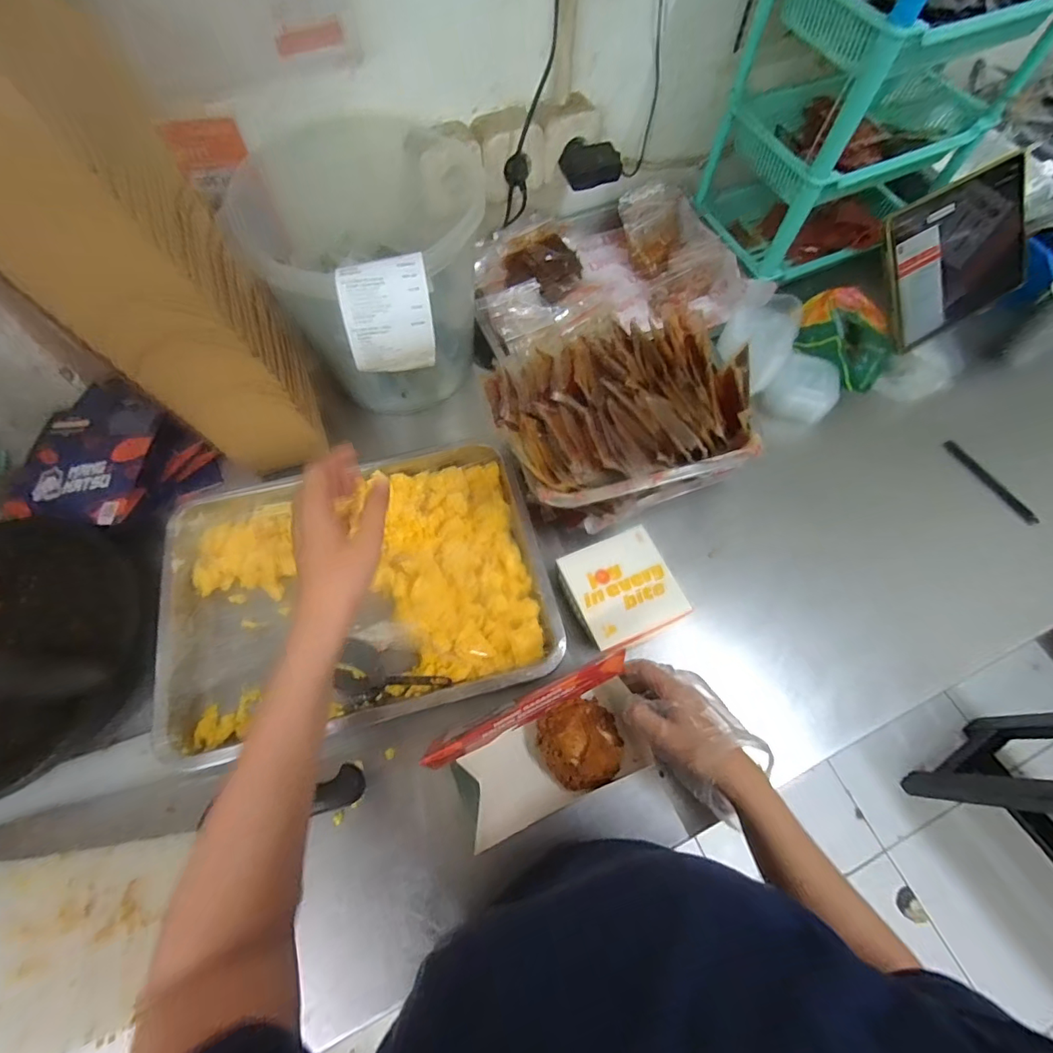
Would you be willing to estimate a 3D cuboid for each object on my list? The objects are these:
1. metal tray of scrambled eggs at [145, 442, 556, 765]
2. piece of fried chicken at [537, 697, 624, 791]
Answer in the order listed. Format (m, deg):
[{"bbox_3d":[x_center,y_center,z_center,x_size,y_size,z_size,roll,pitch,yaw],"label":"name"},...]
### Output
[{"bbox_3d":[-0.180,0.059,0.545,0.382,0.051,0.284,-12,66,-7],"label":"metal tray of scrambled eggs"},{"bbox_3d":[0.054,0.212,0.488,0.078,0.028,0.077,0,66,-1],"label":"piece of fried chicken"}]

